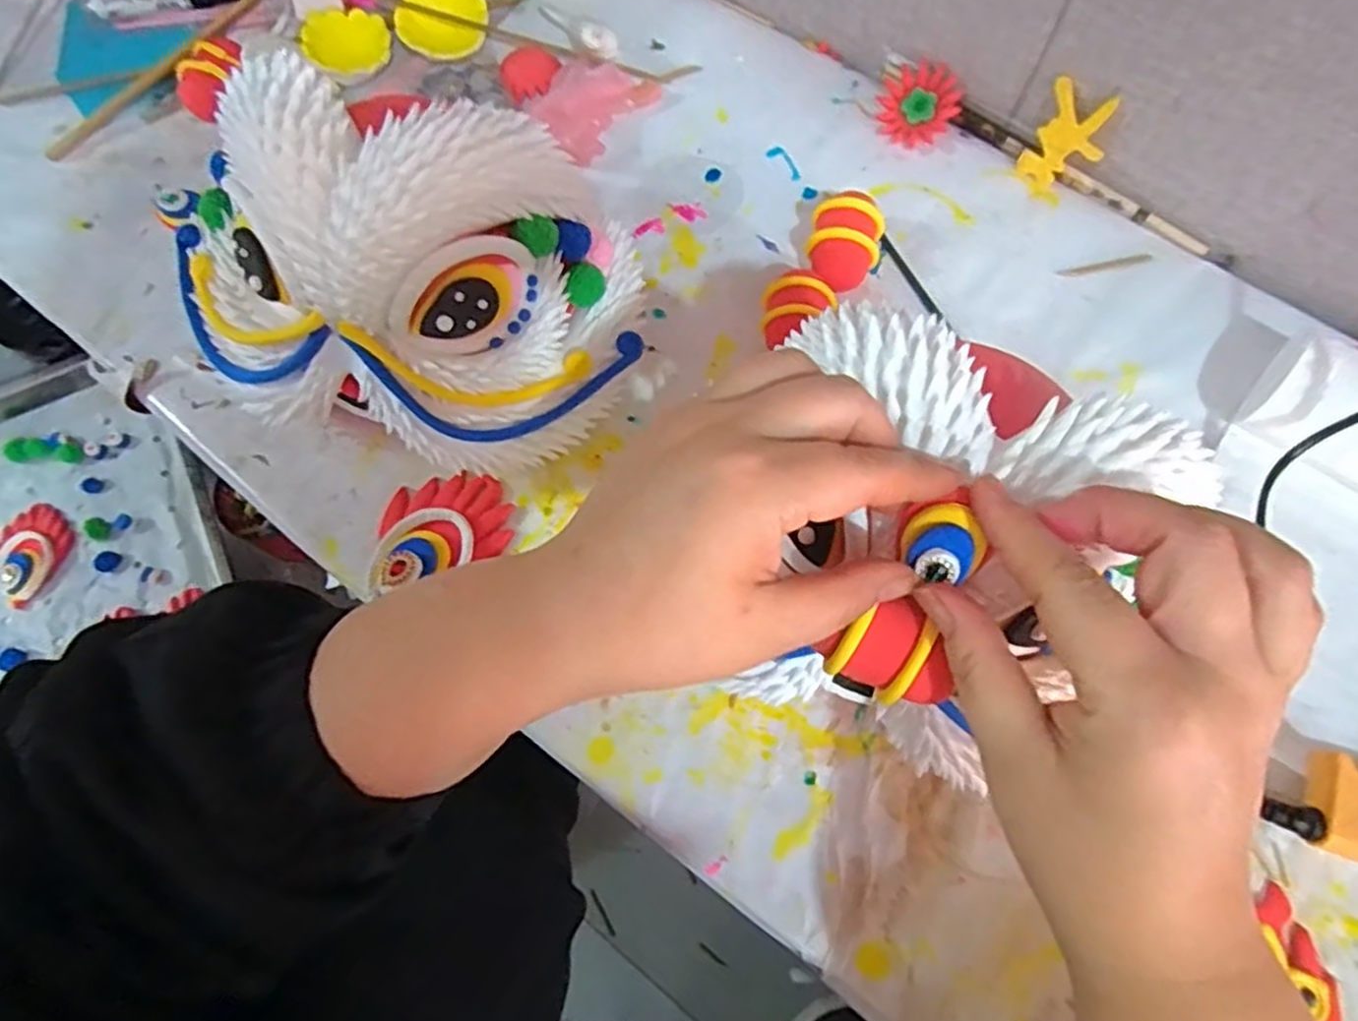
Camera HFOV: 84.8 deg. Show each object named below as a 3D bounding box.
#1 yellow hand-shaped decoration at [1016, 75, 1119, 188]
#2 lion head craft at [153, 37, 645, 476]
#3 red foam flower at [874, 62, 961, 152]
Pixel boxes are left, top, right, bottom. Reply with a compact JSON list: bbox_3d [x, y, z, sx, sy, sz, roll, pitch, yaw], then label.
[{"bbox_3d":[0.220,-0.210,0.421,0.038,0.054,0.005,33,56,15],"label":"yellow hand-shaped decoration"},{"bbox_3d":[-0.140,-0.114,0.349,0.227,0.138,0.147,16,73,8],"label":"lion head craft"},{"bbox_3d":[0.145,-0.246,0.455,0.046,0.009,0.044,3,98,20],"label":"red foam flower"}]

